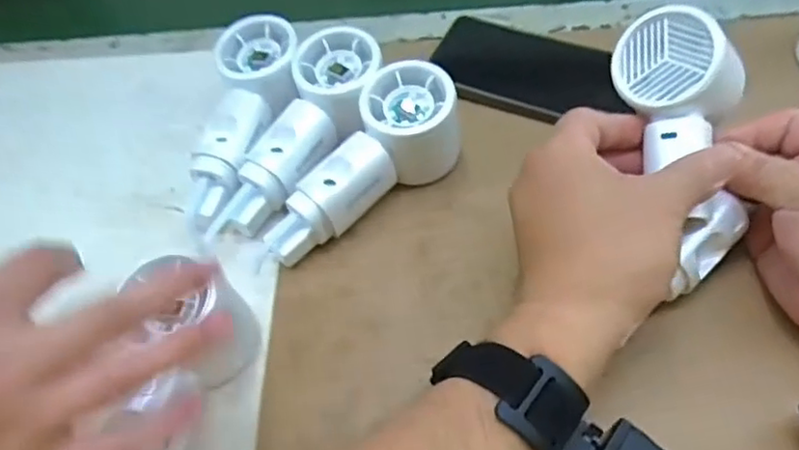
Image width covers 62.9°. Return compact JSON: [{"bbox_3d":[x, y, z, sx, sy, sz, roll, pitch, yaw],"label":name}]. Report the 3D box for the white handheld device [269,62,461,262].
[{"bbox_3d":[-0.020,-0.030,0.407,0.056,0.060,0.149,37,77,30],"label":"white handheld device"}]

